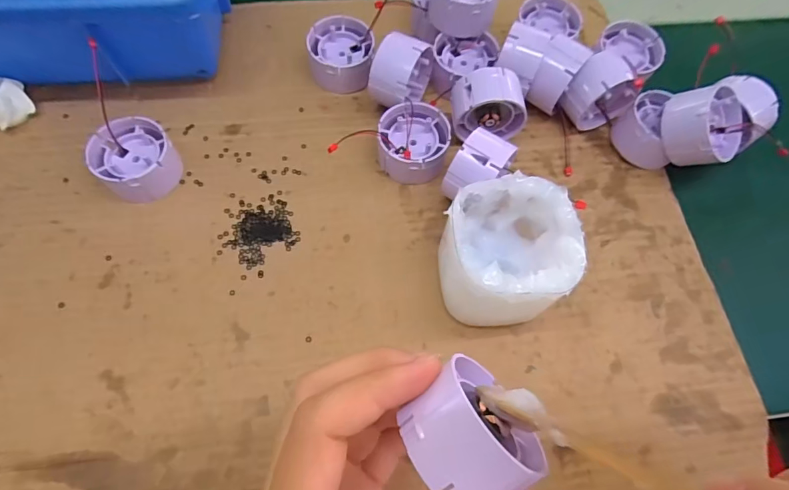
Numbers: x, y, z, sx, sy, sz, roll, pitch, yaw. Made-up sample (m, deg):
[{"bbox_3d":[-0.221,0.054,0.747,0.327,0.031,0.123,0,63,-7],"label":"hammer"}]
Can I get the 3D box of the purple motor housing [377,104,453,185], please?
[{"bbox_3d":[0.012,-0.064,0.293,0.043,0.027,0.047,2,66,-2],"label":"purple motor housing"}]

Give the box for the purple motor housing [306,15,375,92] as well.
[{"bbox_3d":[-0.037,-0.133,0.319,0.044,0.025,0.050,-9,67,-6],"label":"purple motor housing"}]

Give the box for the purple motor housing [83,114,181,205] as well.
[{"bbox_3d":[-0.158,-0.052,0.278,0.044,0.026,0.047,1,66,-2],"label":"purple motor housing"}]

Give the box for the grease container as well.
[{"bbox_3d":[0.061,0.008,0.241,0.065,0.072,0.074,-9,67,-6],"label":"grease container"}]

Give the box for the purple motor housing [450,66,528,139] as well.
[{"bbox_3d":[0.061,-0.090,0.295,0.047,0.044,0.029,-6,67,-5],"label":"purple motor housing"}]

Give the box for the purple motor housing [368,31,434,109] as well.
[{"bbox_3d":[0.004,-0.113,0.301,0.029,0.049,0.047,24,68,8],"label":"purple motor housing"}]

